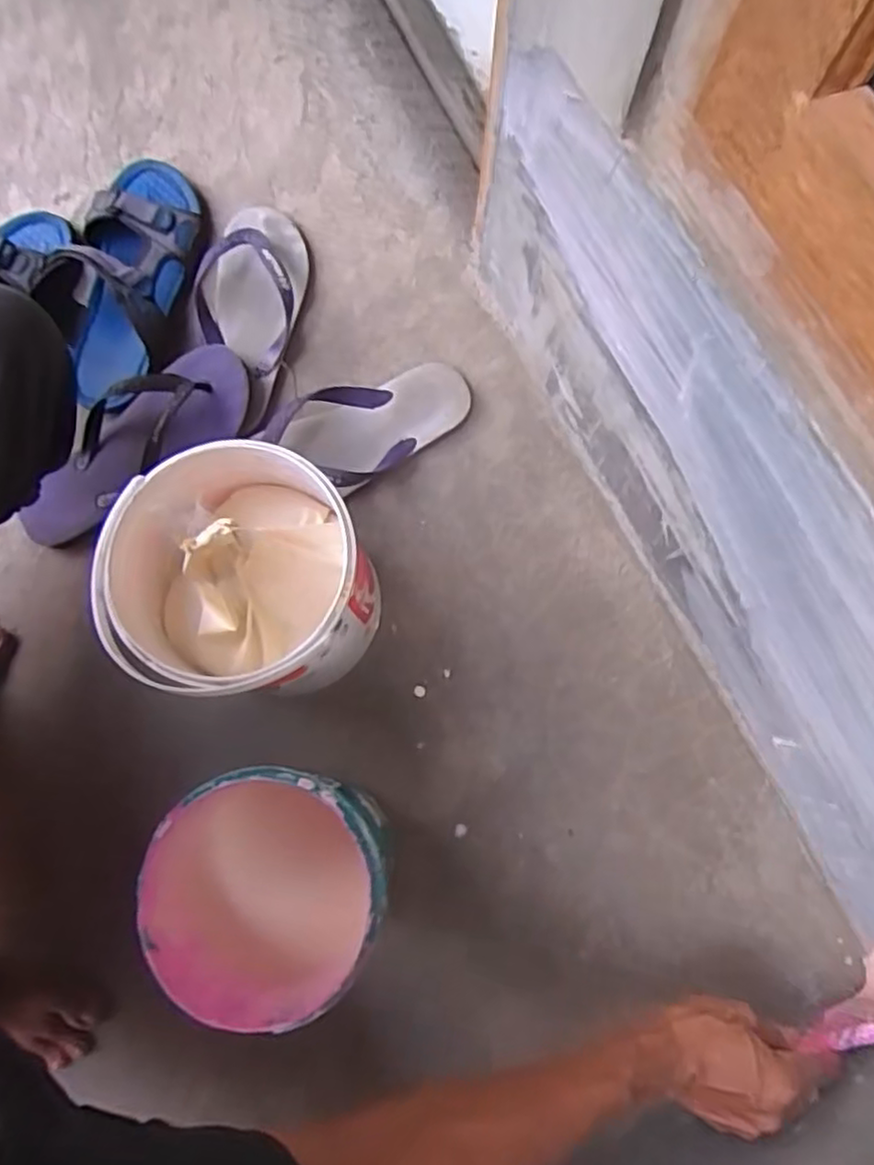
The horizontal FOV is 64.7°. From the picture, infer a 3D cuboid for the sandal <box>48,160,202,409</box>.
[{"bbox_3d":[-0.321,-0.331,0.725,0.115,0.067,0.279,8,78,1],"label":"sandal"}]

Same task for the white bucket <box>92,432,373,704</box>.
[{"bbox_3d":[-0.156,0.000,0.568,0.187,0.208,0.178,0,78,0],"label":"white bucket"}]

